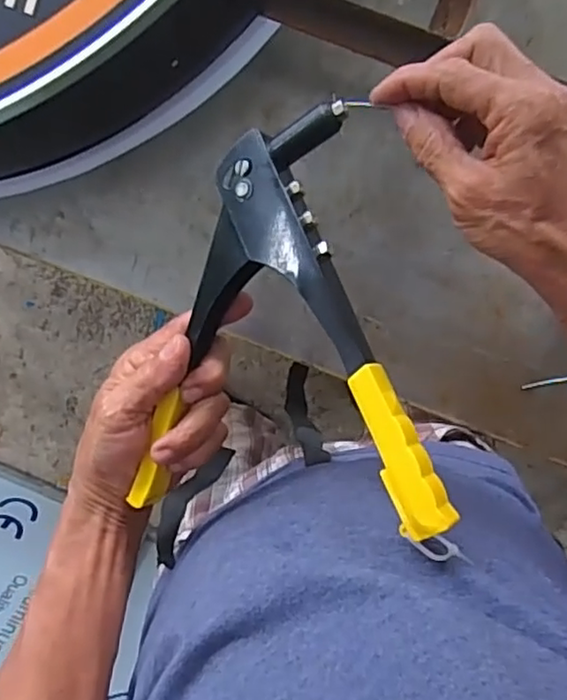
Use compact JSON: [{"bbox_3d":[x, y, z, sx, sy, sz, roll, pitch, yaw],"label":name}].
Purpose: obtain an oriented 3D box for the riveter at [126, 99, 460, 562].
[{"bbox_3d":[0.009,-0.016,0.350,0.182,0.028,0.225,5,90,29],"label":"riveter"}]

